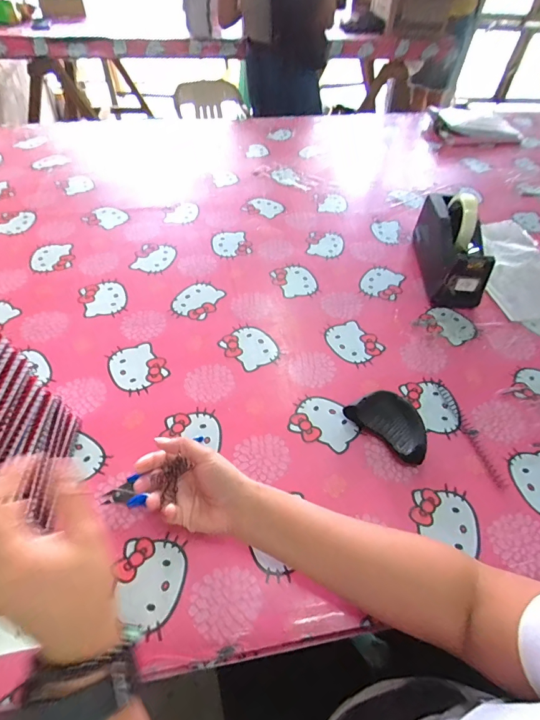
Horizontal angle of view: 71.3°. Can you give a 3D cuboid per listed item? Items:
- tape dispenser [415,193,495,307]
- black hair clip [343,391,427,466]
[{"bbox_3d":[0.312,-0.197,0.644,0.076,0.116,0.205,3,53,1],"label":"tape dispenser"},{"bbox_3d":[0.156,0.079,0.479,0.103,0.030,0.062,36,60,23],"label":"black hair clip"}]

